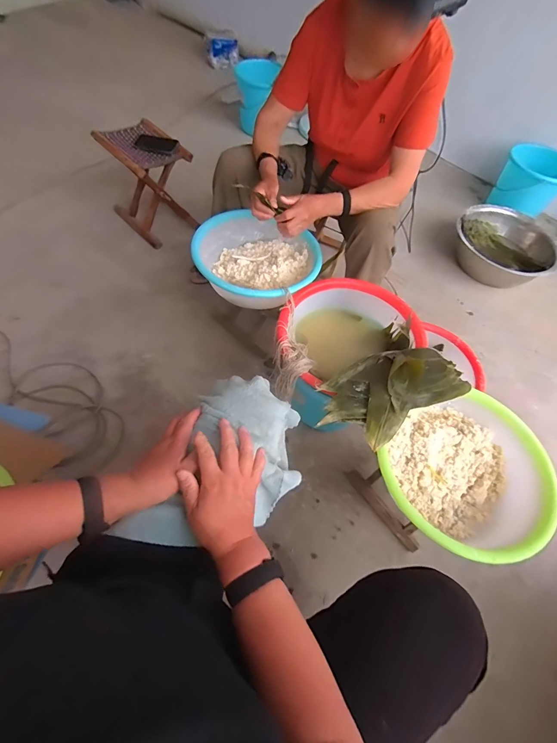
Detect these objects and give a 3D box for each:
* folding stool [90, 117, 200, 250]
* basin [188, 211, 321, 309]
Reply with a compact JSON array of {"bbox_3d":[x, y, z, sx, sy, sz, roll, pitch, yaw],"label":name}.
[{"bbox_3d":[-0.583,-0.872,1.569,0.306,0.346,0.418,-36,70,-24],"label":"folding stool"},{"bbox_3d":[-0.060,-0.343,1.054,0.371,0.102,0.350,3,59,-5],"label":"basin"}]

